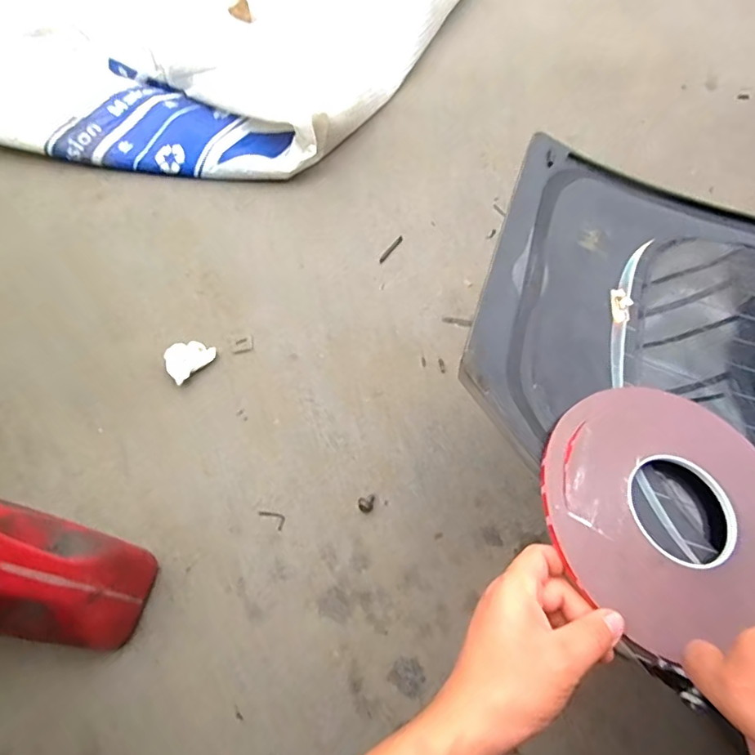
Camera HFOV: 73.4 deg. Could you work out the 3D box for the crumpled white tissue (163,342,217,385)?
[{"bbox_3d":[-0.268,-0.027,0.718,0.047,0.025,0.067,39,70,20],"label":"crumpled white tissue"}]

